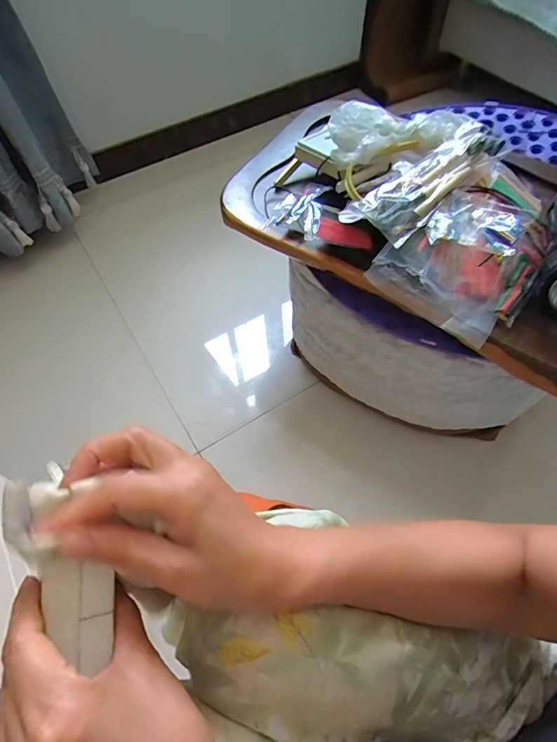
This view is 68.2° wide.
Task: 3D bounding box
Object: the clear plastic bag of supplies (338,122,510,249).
[{"bbox_3d":[0.194,-0.259,0.546,0.098,0.047,0.241,38,66,22],"label":"clear plastic bag of supplies"}]

